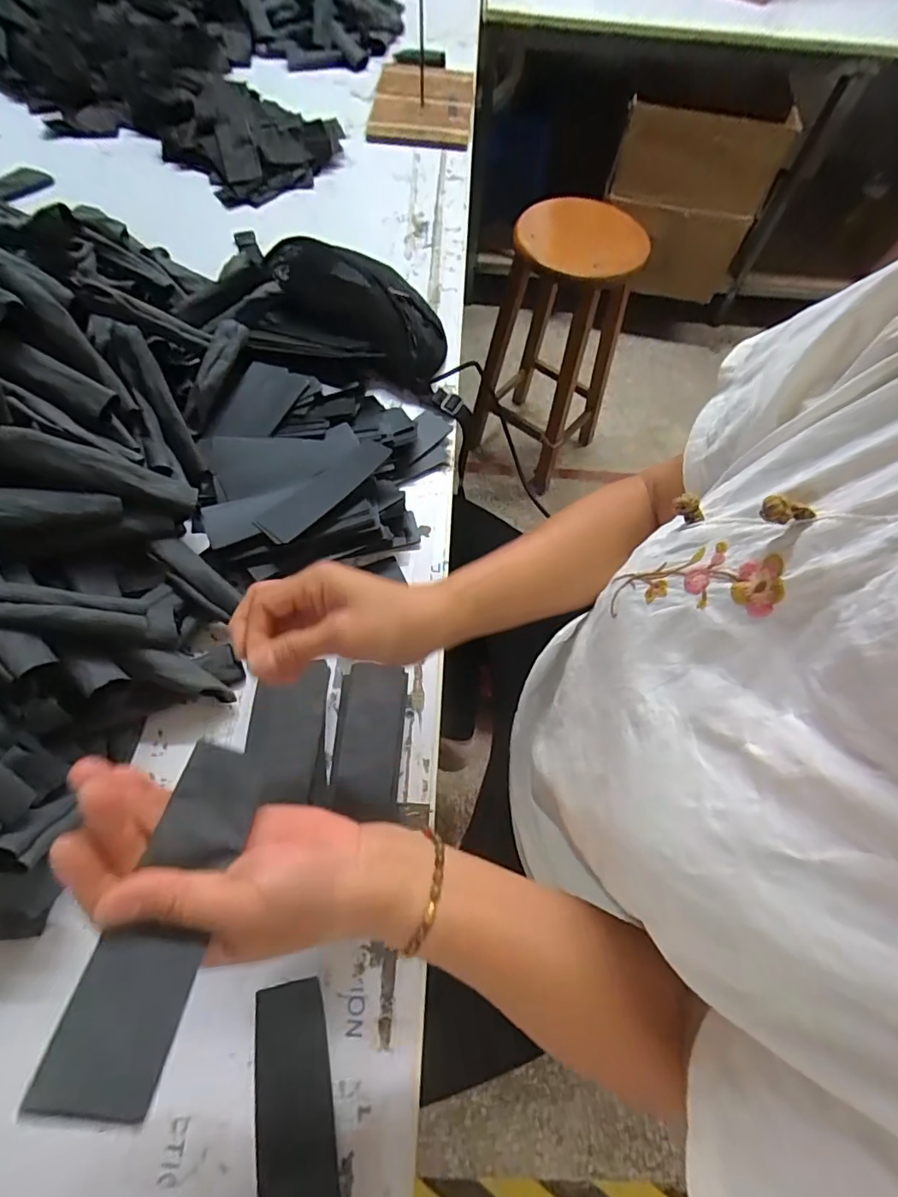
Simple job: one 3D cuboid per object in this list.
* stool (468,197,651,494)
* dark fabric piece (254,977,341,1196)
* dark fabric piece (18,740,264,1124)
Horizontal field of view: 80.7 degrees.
[{"bbox_3d":[0.283,-0.649,1.354,0.312,0.613,0.393,22,65,7],"label":"stool"},{"bbox_3d":[-0.106,0.348,0.353,0.052,0.015,0.147,-10,65,-8],"label":"dark fabric piece"},{"bbox_3d":[-0.127,0.138,0.244,0.042,0.008,0.146,22,47,-14],"label":"dark fabric piece"}]

